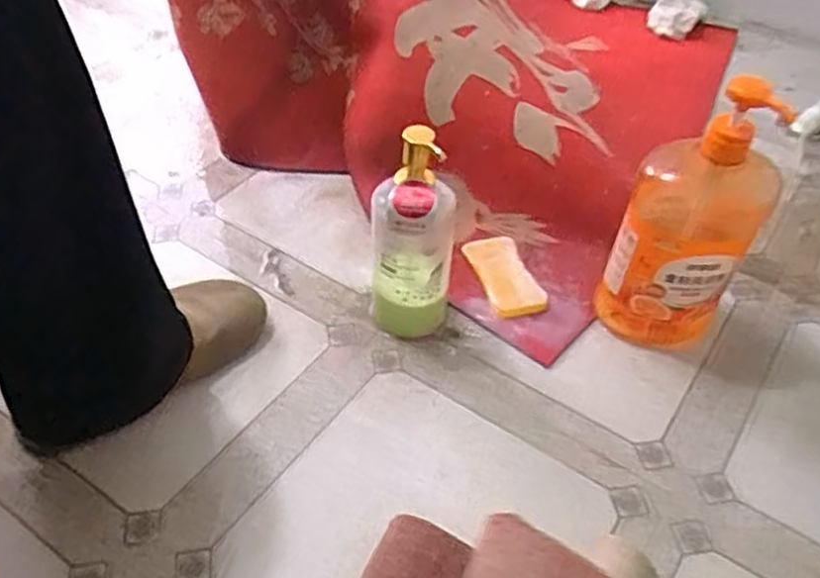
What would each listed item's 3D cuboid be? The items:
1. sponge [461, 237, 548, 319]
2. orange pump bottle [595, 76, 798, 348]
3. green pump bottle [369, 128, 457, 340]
[{"bbox_3d":[0.099,-0.013,0.769,0.054,0.016,0.108,-14,48,-16],"label":"sponge"},{"bbox_3d":[0.246,-0.055,0.650,0.113,0.256,0.082,22,49,17],"label":"orange pump bottle"},{"bbox_3d":[0.002,-0.040,0.666,0.075,0.214,0.060,1,46,-2],"label":"green pump bottle"}]

